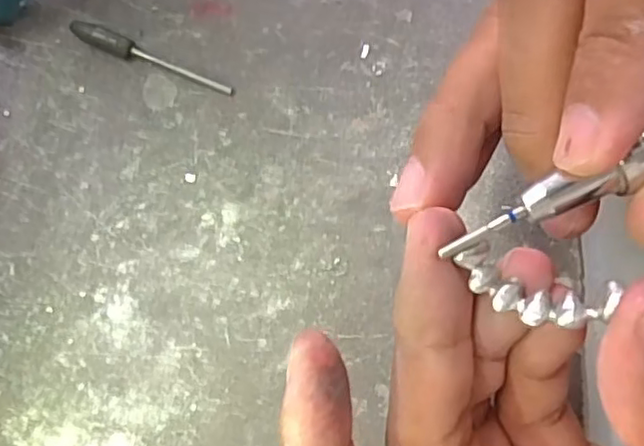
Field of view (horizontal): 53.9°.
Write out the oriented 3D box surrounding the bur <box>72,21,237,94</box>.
[{"bbox_3d":[-0.053,-0.050,0.194,0.053,0.005,0.007,26,79,6],"label":"bur"}]

